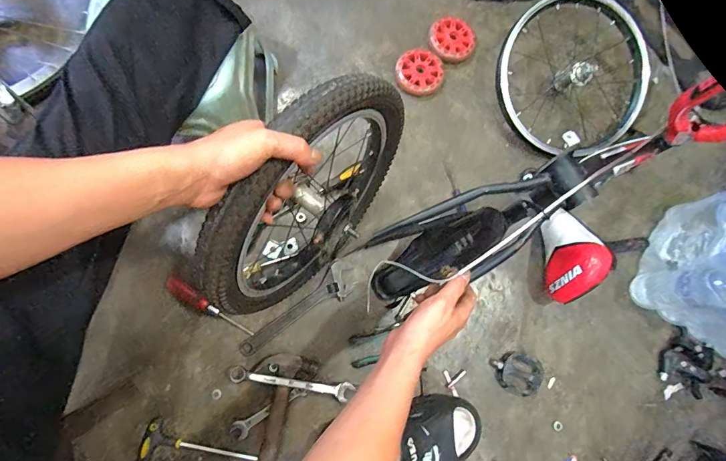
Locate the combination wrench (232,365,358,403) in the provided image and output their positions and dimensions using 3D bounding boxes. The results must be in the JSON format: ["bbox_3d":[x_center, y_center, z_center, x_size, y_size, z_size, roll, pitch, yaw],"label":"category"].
[{"bbox_3d":[-0.121,0.265,0.679,0.213,0.010,0.032,15,79,-9],"label":"combination wrench"}]

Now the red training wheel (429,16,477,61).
[{"bbox_3d":[0.193,-0.411,0.847,0.095,0.026,0.095,1,79,-4],"label":"red training wheel"}]

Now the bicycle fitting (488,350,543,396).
[{"bbox_3d":[0.291,0.268,0.726,0.086,0.025,0.080,1,79,-4],"label":"bicycle fitting"}]

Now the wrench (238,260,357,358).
[{"bbox_3d":[-0.113,0.153,0.720,0.242,0.012,0.057,-40,85,-10],"label":"wrench"}]

